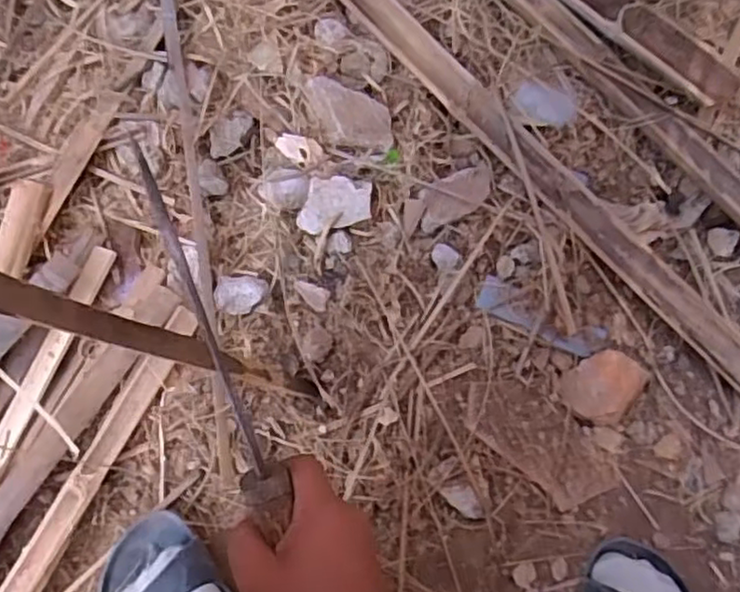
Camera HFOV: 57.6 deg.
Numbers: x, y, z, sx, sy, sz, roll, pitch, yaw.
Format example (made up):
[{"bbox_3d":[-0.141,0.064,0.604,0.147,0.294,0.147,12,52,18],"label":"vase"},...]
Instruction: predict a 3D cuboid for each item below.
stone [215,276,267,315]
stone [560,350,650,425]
[{"bbox_3d":[-0.131,-0.001,0.685,0.051,0.017,0.038,-4,73,-3],"label":"stone"},{"bbox_3d":[0.229,0.086,0.656,0.062,0.026,0.078,44,77,11],"label":"stone"}]

